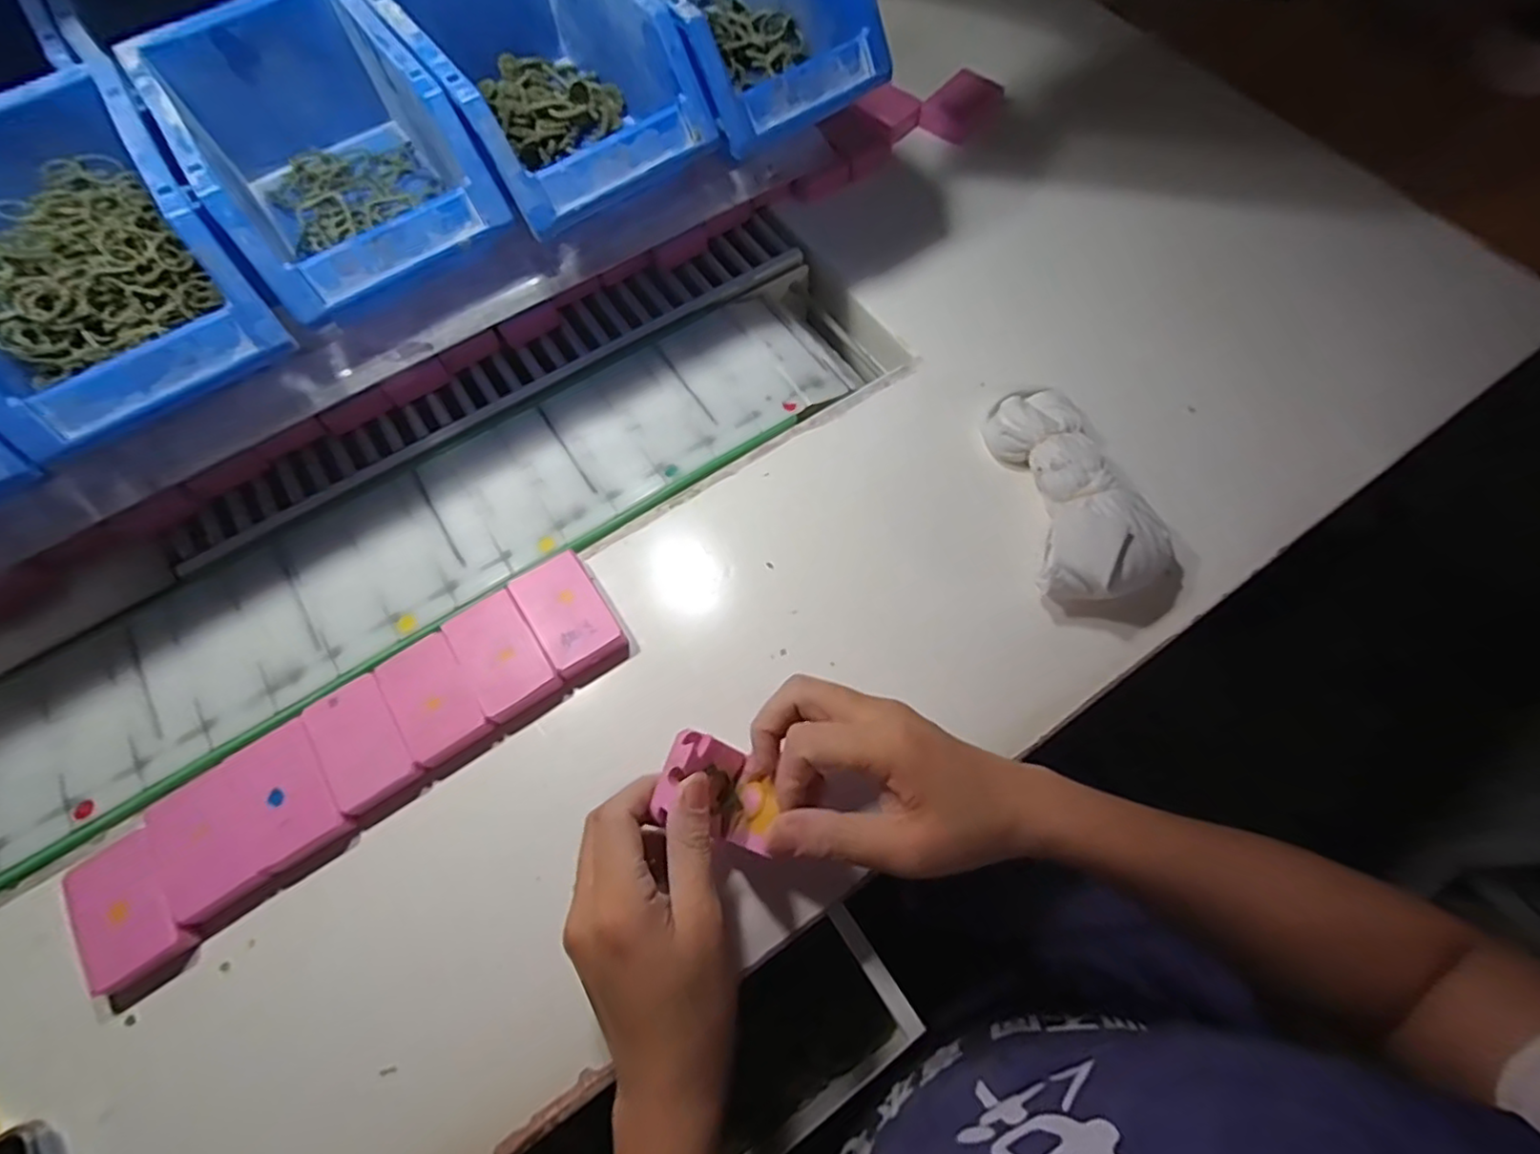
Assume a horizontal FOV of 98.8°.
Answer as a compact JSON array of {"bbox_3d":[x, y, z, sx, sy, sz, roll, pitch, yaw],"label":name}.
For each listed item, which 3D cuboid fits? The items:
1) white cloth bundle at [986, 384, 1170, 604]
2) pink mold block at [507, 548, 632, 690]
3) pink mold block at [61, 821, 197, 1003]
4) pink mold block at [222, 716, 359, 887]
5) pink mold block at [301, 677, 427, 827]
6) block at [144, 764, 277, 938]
[{"bbox_3d":[0.197,-0.059,0.425,0.087,0.051,0.157,-9,68,-4],"label":"white cloth bundle"},{"bbox_3d":[-0.122,0.025,0.406,0.044,0.020,0.076,-32,72,-12],"label":"pink mold block"},{"bbox_3d":[-0.339,0.175,0.350,0.048,0.017,0.071,-29,71,-11],"label":"pink mold block"},{"bbox_3d":[-0.264,0.122,0.364,0.045,0.017,0.077,-30,71,-12],"label":"pink mold block"},{"bbox_3d":[-0.230,0.096,0.374,0.044,0.016,0.075,-33,72,-13],"label":"pink mold block"},{"bbox_3d":[-0.302,0.146,0.355,0.046,0.018,0.073,-32,72,-12],"label":"block"}]

